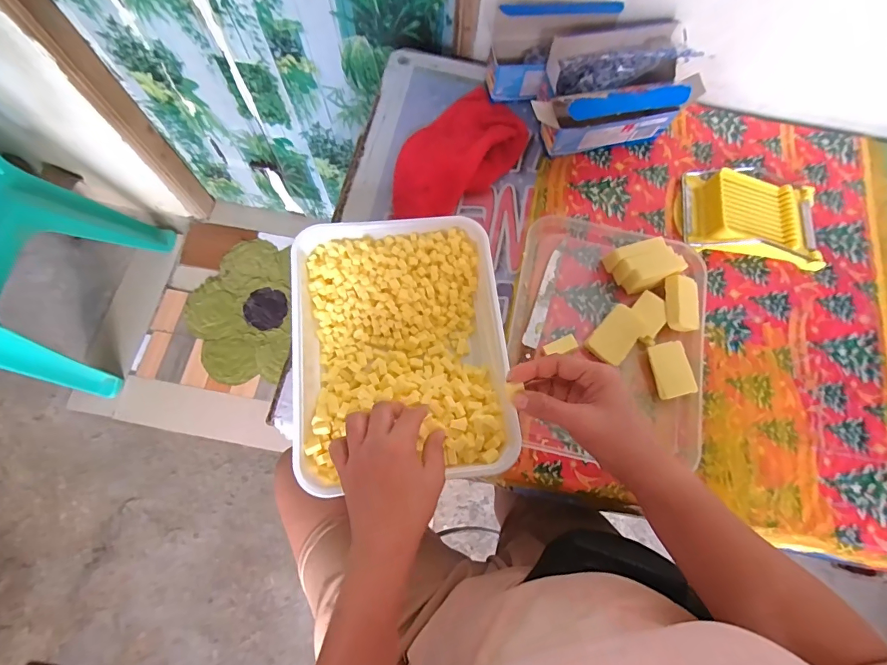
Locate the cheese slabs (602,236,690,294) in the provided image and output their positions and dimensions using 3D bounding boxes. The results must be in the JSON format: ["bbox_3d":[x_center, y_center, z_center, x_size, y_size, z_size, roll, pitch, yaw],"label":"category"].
[{"bbox_3d":[0.260,-0.088,0.545,0.070,0.050,0.063,-26,76,-9],"label":"cheese slabs"}]

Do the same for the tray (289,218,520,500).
[{"bbox_3d":[-0.048,0.012,0.481,0.225,0.057,0.295,-6,74,-4],"label":"tray"}]

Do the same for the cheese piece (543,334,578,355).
[{"bbox_3d":[0.145,0.017,0.521,0.044,0.014,0.018,-22,76,-8],"label":"cheese piece"}]

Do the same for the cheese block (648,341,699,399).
[{"bbox_3d":[0.276,0.046,0.511,0.044,0.020,0.064,-12,75,-6],"label":"cheese block"}]

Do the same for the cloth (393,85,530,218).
[{"bbox_3d":[0.020,-0.250,0.587,0.132,0.039,0.244,34,75,7],"label":"cloth"}]

